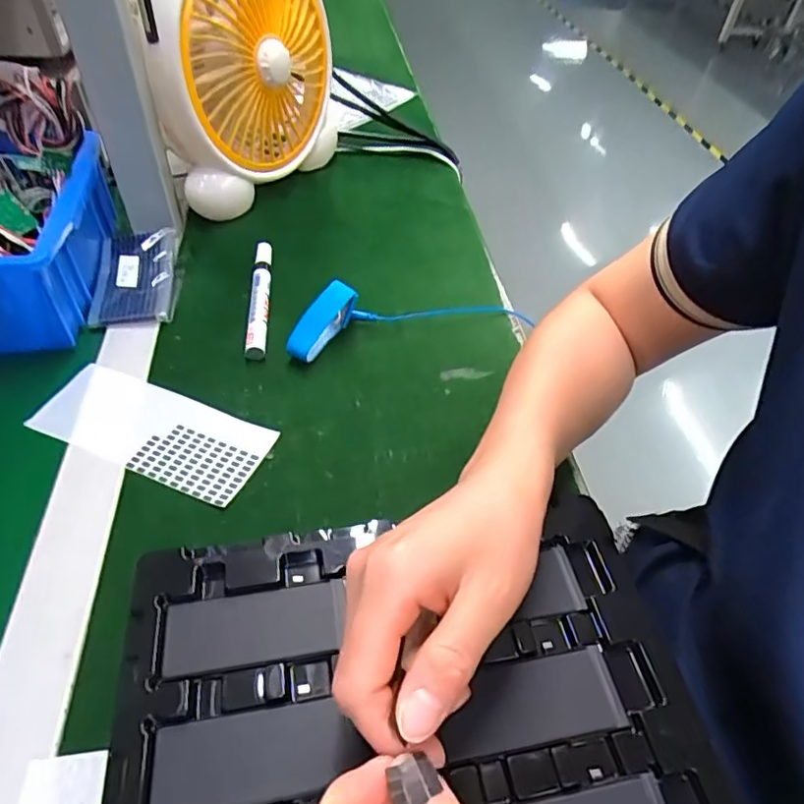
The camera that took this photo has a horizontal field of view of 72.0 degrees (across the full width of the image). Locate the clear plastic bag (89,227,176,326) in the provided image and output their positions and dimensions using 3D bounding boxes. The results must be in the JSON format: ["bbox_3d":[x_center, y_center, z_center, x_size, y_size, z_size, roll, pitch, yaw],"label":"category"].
[{"bbox_3d":[-0.231,-0.108,0.472,0.068,0.021,0.108,-6,48,-11],"label":"clear plastic bag"}]

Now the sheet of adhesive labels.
[{"bbox_3d":[-0.170,0.017,0.379,0.157,0.006,0.065,19,49,12],"label":"sheet of adhesive labels"}]

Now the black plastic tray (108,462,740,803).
[{"bbox_3d":[0.008,0.153,0.266,0.271,0.017,0.220,-5,50,-11],"label":"black plastic tray"}]

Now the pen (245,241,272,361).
[{"bbox_3d":[-0.121,-0.090,0.471,0.016,0.014,0.140,-2,48,-7],"label":"pen"}]

